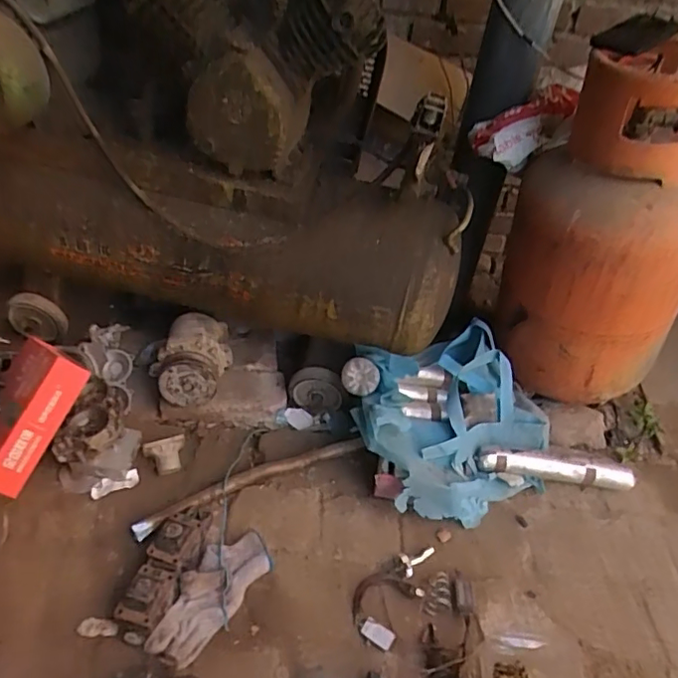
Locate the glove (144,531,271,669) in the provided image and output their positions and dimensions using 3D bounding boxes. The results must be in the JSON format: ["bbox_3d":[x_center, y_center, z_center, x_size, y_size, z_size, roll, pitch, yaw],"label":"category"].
[{"bbox_3d":[-0.187,0.367,0.821,0.093,0.030,0.205,31,48,24],"label":"glove"}]

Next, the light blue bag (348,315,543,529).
[{"bbox_3d":[0.201,0.149,1.000,0.344,0.165,0.300,-13,47,-20],"label":"light blue bag"}]

